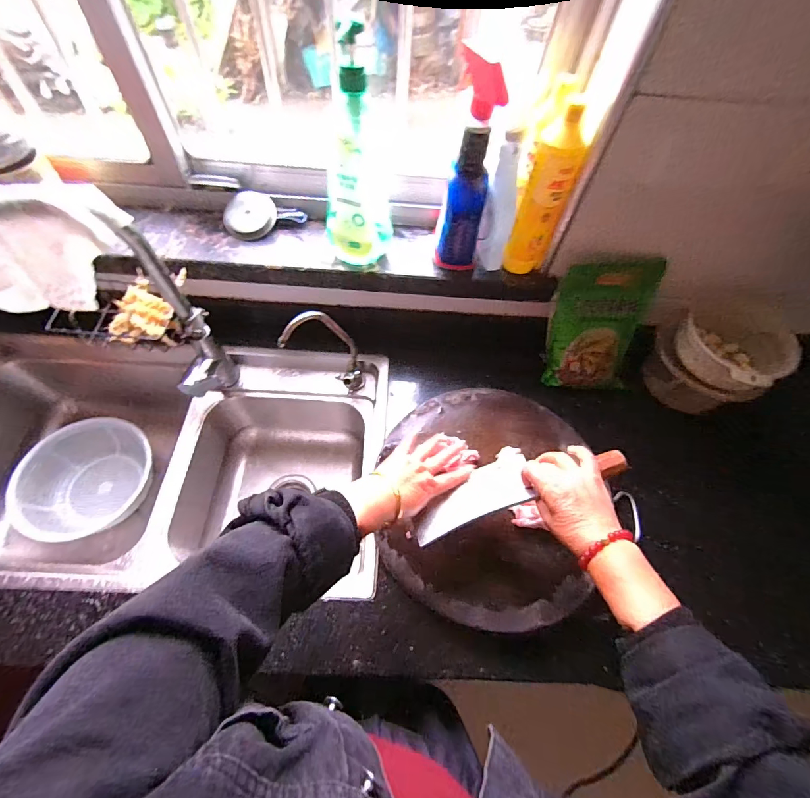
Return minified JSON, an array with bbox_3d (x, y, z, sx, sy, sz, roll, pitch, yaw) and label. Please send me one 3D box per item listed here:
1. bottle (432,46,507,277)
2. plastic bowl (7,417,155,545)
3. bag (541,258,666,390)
[{"bbox_3d":[0.093,-0.325,0.575,0.078,0.259,0.094,12,60,3],"label":"bottle"},{"bbox_3d":[-0.639,0.169,0.803,0.224,0.108,0.230,2,60,-3],"label":"plastic bowl"},{"bbox_3d":[0.349,-0.128,0.706,0.170,0.226,0.040,0,21,-3],"label":"bag"}]

